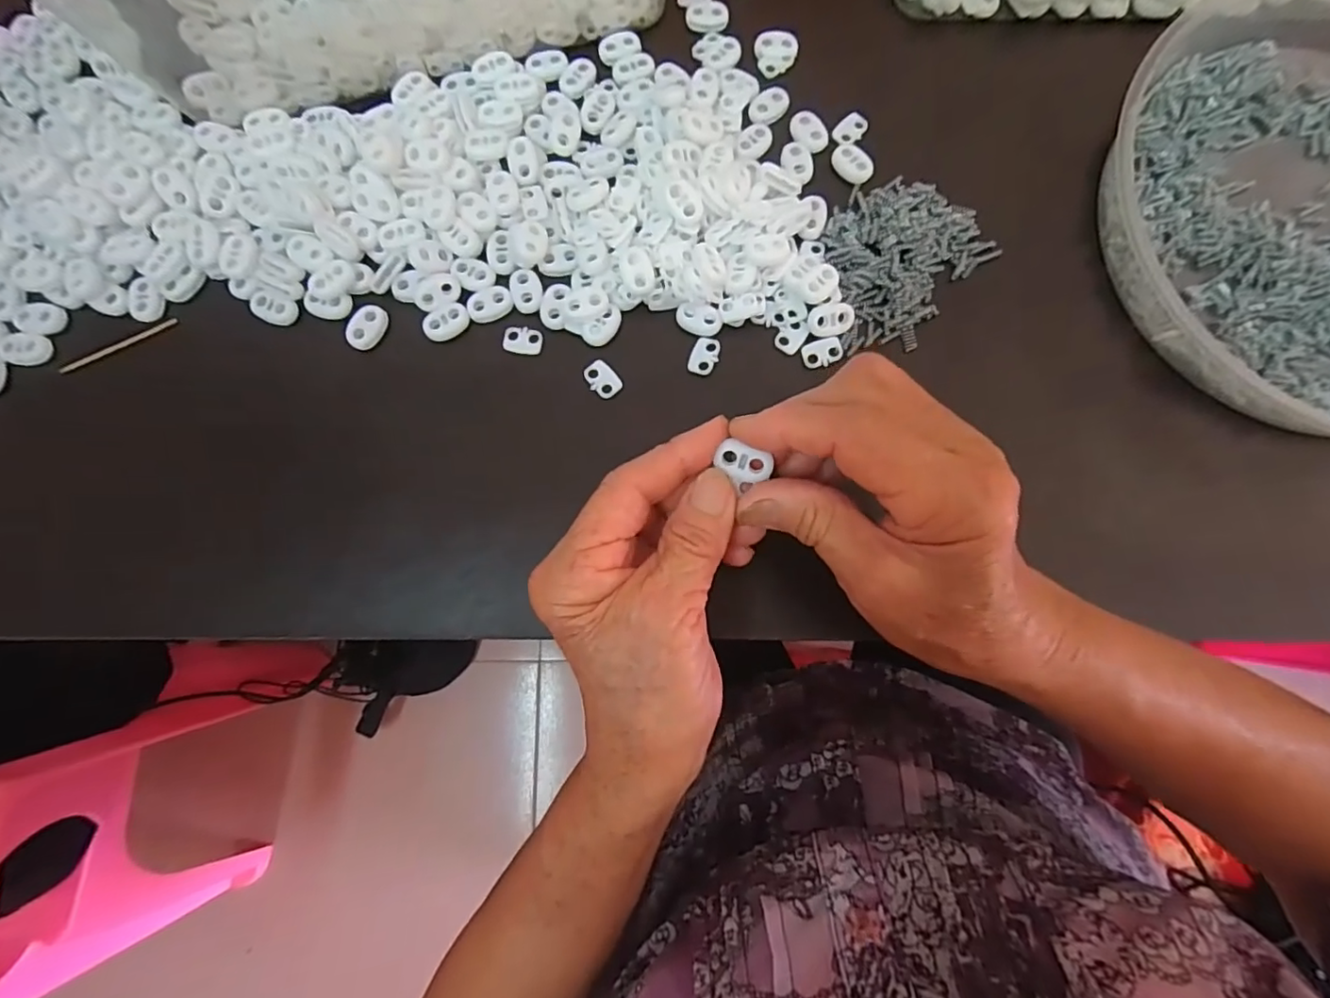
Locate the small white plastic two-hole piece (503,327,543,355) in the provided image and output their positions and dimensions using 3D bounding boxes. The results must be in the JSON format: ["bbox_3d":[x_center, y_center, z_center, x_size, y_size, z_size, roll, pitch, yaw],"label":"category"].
[{"bbox_3d":[-0.069,-0.077,0.279,0.018,0.004,0.013,6,80,1],"label":"small white plastic two-hole piece"}]

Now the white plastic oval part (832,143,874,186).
[{"bbox_3d":[0.096,-0.172,0.292,0.017,0.005,0.023,-32,82,-5],"label":"white plastic oval part"}]

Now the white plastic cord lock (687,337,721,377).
[{"bbox_3d":[0.019,-0.069,0.276,0.013,0.004,0.020,17,81,3],"label":"white plastic cord lock"}]

